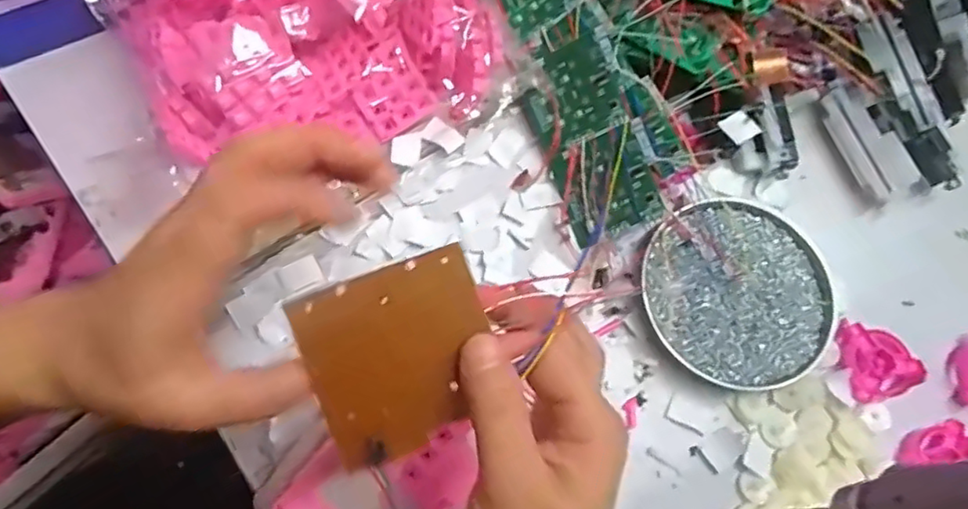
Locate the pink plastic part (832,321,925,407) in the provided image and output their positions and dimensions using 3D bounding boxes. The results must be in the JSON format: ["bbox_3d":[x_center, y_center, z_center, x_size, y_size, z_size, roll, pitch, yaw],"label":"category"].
[{"bbox_3d":[0.278,0.076,0.446,0.052,0.021,0.055,-1,71,-4],"label":"pink plastic part"}]

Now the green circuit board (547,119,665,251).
[{"bbox_3d":[0.087,-0.050,0.455,0.067,0.009,0.072,-25,80,25],"label":"green circuit board"}]

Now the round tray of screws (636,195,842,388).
[{"bbox_3d":[0.183,0.024,0.445,0.132,0.016,0.132,1,71,-4],"label":"round tray of screws"}]

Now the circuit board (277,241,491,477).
[{"bbox_3d":[-0.032,0.041,0.244,0.069,0.004,0.071,-20,100,-4],"label":"circuit board"}]

